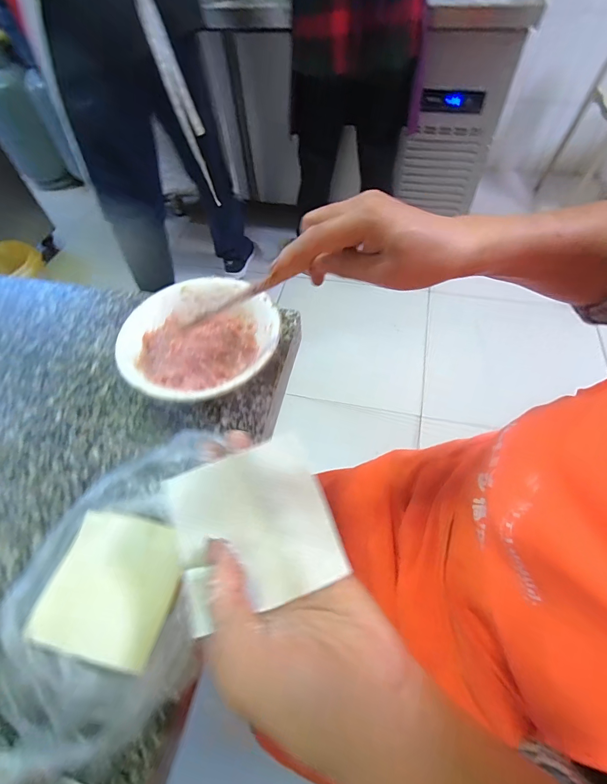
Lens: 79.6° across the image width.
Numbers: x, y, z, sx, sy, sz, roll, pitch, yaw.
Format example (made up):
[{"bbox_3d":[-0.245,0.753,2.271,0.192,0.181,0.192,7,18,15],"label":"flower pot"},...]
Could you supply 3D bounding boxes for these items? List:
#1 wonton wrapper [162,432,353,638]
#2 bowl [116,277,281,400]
[{"bbox_3d":[-0.028,0.070,0.192,0.081,0.011,0.076,-18,88,1],"label":"wonton wrapper"},{"bbox_3d":[-0.093,-0.045,0.349,0.137,0.043,0.141,-27,59,-15],"label":"bowl"}]

